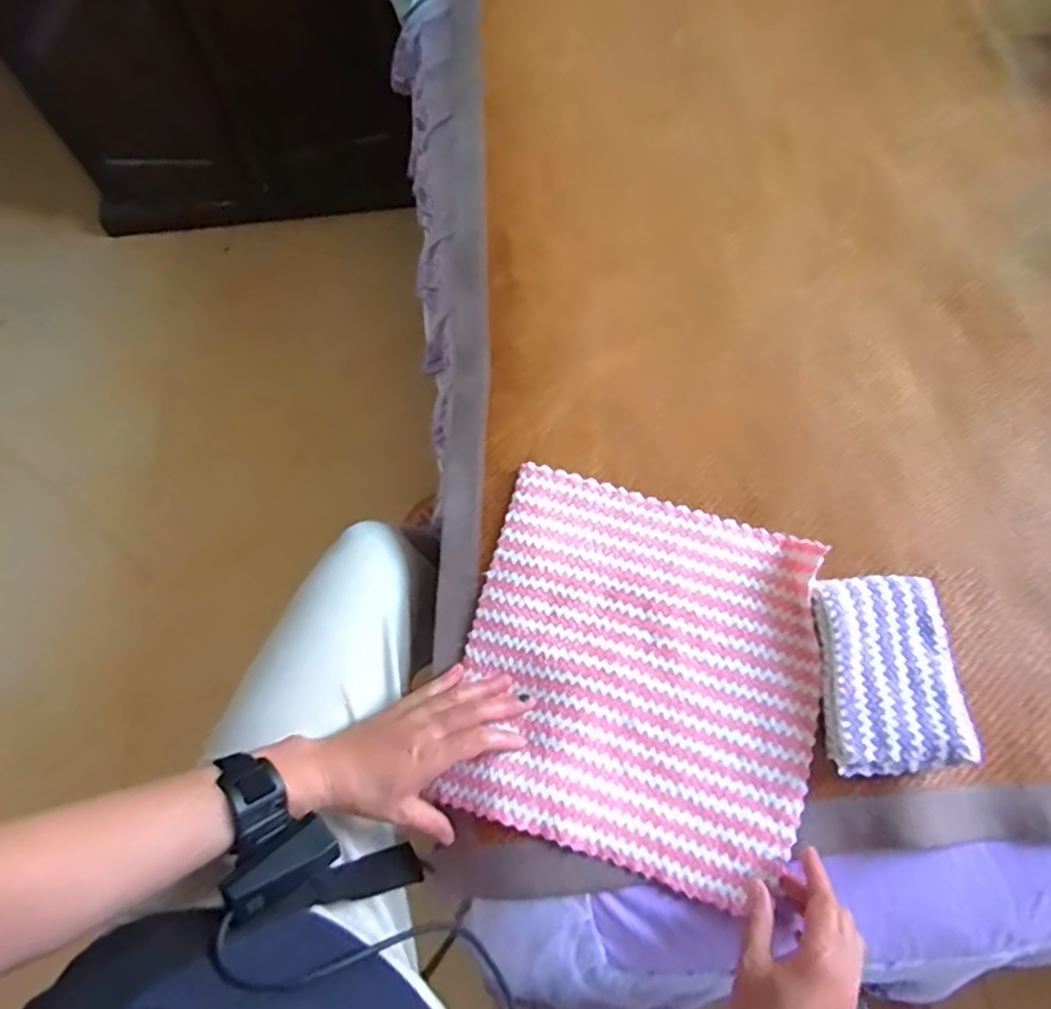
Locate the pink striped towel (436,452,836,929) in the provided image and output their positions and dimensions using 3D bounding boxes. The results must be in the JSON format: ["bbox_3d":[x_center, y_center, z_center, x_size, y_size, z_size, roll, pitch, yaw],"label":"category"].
[{"bbox_3d":[0.094,0.136,0.567,0.288,0.019,0.291,17,70,9],"label":"pink striped towel"}]

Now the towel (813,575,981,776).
[{"bbox_3d":[0.283,0.132,0.536,0.097,0.036,0.148,0,68,3],"label":"towel"}]

